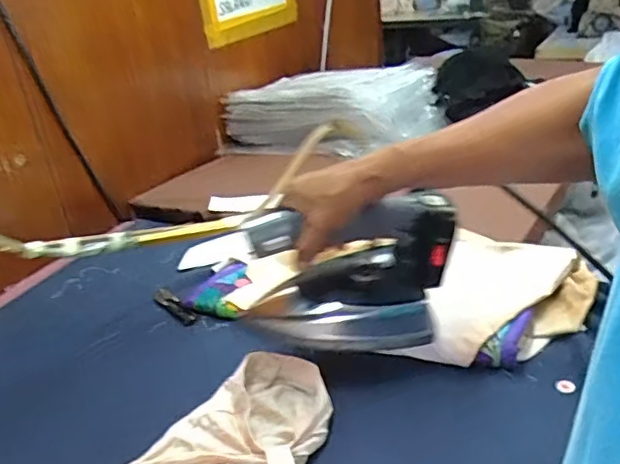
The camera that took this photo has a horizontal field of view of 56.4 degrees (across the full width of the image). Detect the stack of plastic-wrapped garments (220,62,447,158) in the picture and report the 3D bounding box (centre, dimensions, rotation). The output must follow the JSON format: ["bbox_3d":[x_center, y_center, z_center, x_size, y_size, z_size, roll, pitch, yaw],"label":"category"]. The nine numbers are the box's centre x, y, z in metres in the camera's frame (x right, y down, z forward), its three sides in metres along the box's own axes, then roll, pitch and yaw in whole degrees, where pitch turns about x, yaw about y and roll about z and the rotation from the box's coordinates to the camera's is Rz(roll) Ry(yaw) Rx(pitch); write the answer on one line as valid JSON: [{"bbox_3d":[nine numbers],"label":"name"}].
[{"bbox_3d":[0.046,-0.247,1.203,0.416,0.140,0.260,11,31,31],"label":"stack of plastic-wrapped garments"}]

